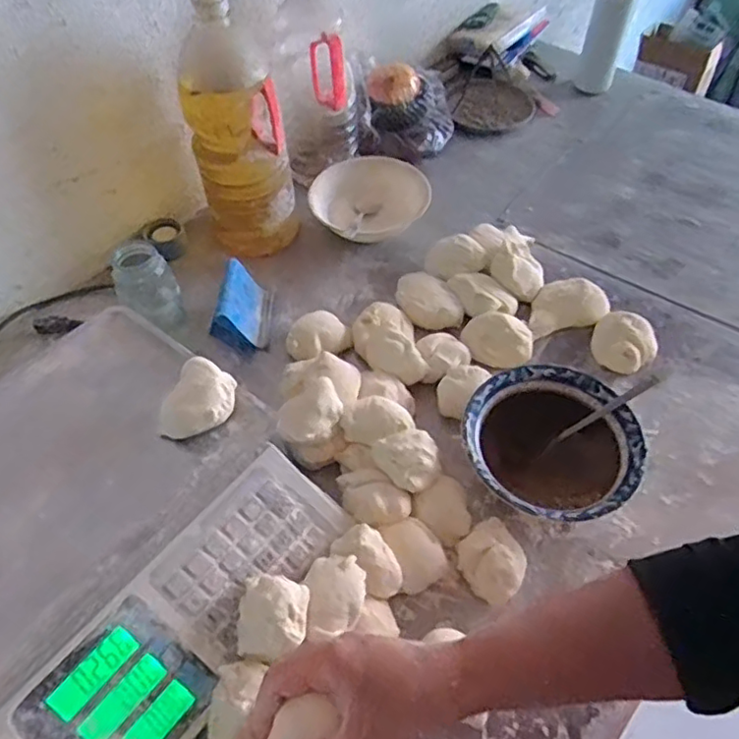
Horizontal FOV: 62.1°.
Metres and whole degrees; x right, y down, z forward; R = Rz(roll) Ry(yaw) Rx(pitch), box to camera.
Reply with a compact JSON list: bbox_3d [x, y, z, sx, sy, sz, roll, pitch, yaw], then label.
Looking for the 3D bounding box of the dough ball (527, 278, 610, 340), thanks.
[{"bbox_3d":[0.251,-0.083,0.776,0.097,0.034,0.058,-7,52,-5],"label":"dough ball"}]

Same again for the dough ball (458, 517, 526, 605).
[{"bbox_3d":[0.114,0.177,0.571,0.055,0.045,0.066,-25,56,-17],"label":"dough ball"}]

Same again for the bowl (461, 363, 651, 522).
[{"bbox_3d":[0.183,0.081,0.630,0.171,0.055,0.166,0,52,1],"label":"bowl"}]

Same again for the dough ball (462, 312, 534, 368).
[{"bbox_3d":[0.156,-0.043,0.738,0.082,0.039,0.062,14,54,12],"label":"dough ball"}]

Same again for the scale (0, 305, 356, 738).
[{"bbox_3d":[-0.247,0.144,0.551,0.354,0.105,0.339,30,58,22],"label":"scale"}]

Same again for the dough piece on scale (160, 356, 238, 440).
[{"bbox_3d":[-0.155,0.029,0.558,0.053,0.042,0.066,23,56,18],"label":"dough piece on scale"}]

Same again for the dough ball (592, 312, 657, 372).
[{"bbox_3d":[0.308,-0.039,0.734,0.072,0.032,0.076,23,56,18],"label":"dough ball"}]

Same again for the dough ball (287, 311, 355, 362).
[{"bbox_3d":[-0.063,-0.041,0.742,0.071,0.032,0.056,-27,56,-19],"label":"dough ball"}]

